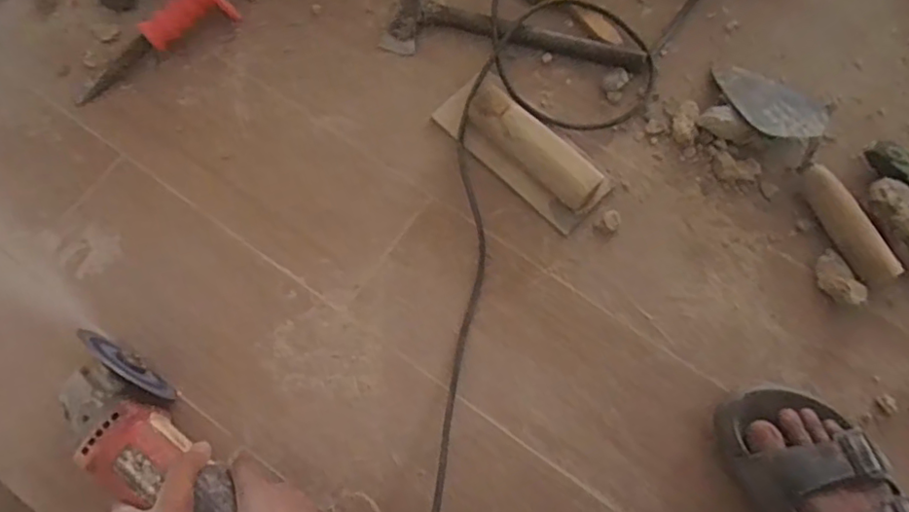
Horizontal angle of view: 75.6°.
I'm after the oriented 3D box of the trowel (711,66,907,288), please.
[{"bbox_3d":[0.357,-0.097,0.587,0.081,0.035,0.267,-31,75,-8],"label":"trowel"}]

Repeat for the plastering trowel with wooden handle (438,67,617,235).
[{"bbox_3d":[0.072,-0.118,0.594,0.187,0.051,0.078,43,78,12],"label":"plastering trowel with wooden handle"}]

